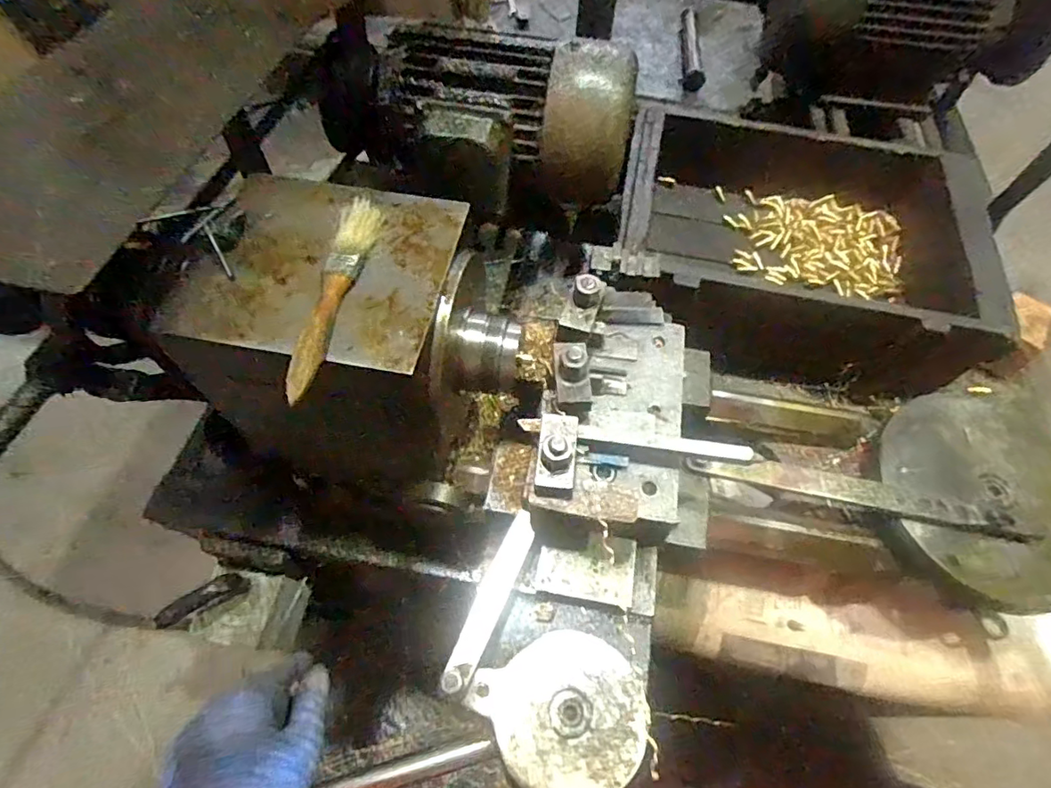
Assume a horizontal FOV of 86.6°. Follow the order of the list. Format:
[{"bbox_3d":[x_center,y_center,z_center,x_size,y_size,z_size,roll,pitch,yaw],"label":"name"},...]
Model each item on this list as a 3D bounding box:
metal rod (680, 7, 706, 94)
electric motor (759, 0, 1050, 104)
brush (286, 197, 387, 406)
[{"bbox_3d":[0.248,-0.518,0.829,0.028,0.029,0.190,6,59,2],"label":"metal rod"},{"bbox_3d":[0.499,-0.536,0.775,0.302,0.159,0.197,7,59,3],"label":"electric motor"},{"bbox_3d":[-0.120,-0.066,0.358,0.026,0.009,0.162,4,59,2],"label":"brush"}]

